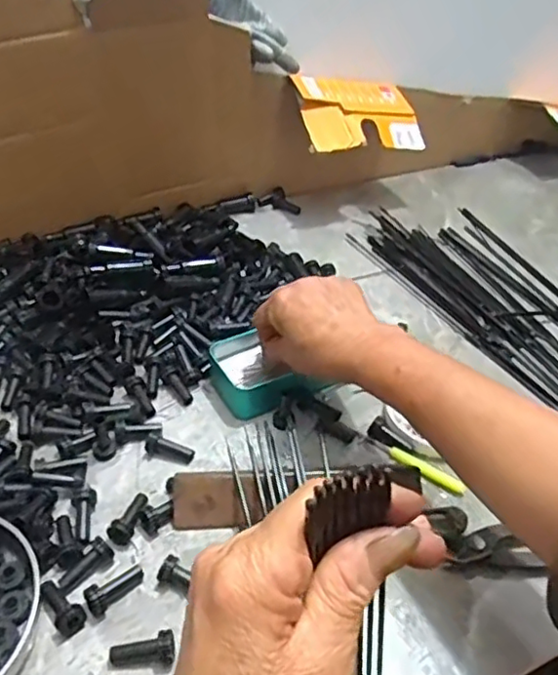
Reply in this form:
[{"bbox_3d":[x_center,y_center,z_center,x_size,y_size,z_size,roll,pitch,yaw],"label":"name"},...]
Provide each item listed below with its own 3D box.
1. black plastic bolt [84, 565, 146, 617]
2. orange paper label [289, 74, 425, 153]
[{"bbox_3d":[-0.103,0.160,0.394,0.038,0.015,0.014,-23,46,-28],"label":"black plastic bolt"},{"bbox_3d":[0.097,-0.275,0.752,0.153,0.021,0.107,-12,72,-27],"label":"orange paper label"}]

